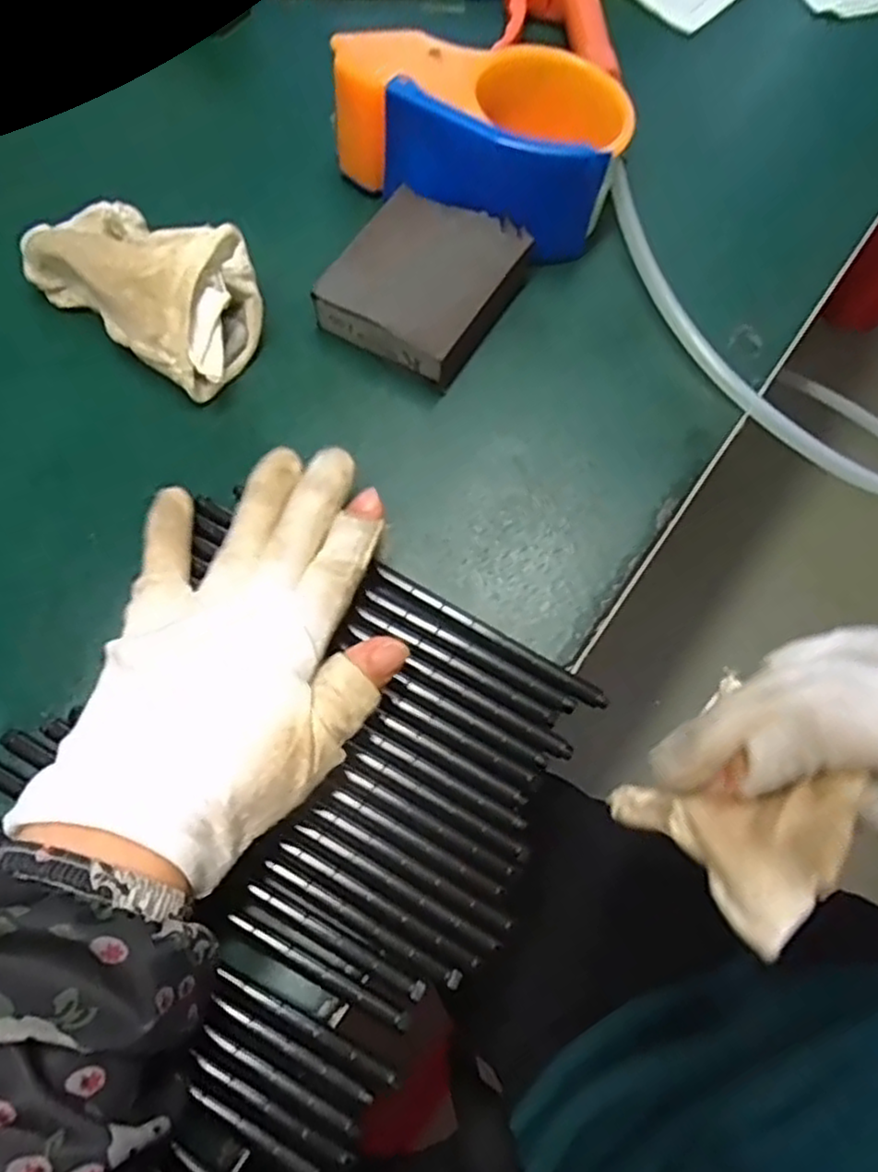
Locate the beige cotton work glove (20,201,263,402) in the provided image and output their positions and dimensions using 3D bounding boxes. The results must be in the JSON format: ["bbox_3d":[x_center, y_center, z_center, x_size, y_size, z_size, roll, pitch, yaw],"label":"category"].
[{"bbox_3d":[-0.132,-0.138,0.331,0.117,0.048,0.060,32,71,9],"label":"beige cotton work glove"}]

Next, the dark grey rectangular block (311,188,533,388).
[{"bbox_3d":[-0.008,-0.141,0.345,0.070,0.027,0.082,29,71,9],"label":"dark grey rectangular block"}]

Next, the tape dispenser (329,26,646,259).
[{"bbox_3d":[0.018,-0.212,0.351,0.133,0.064,0.070,23,70,6],"label":"tape dispenser"}]

